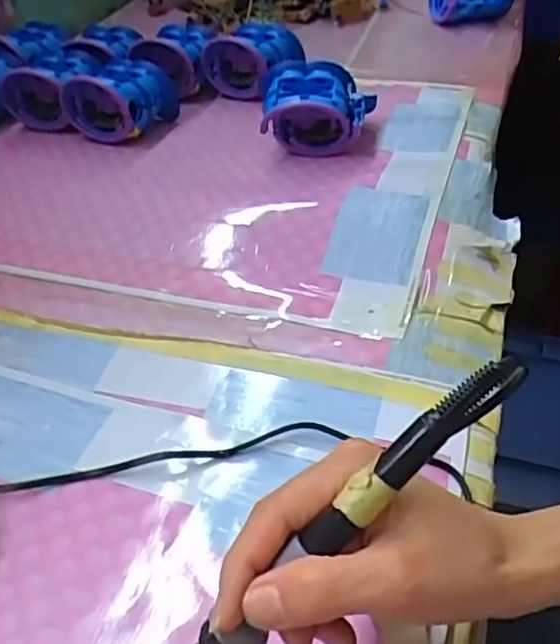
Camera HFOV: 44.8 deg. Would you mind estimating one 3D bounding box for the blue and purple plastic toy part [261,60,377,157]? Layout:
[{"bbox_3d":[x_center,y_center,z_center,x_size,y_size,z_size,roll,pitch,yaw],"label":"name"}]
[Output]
[{"bbox_3d":[0.037,-0.201,0.647,0.095,0.066,0.081,4,42,11],"label":"blue and purple plastic toy part"}]

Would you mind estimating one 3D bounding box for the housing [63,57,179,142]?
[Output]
[{"bbox_3d":[-0.161,-0.231,0.695,0.083,0.063,0.091,18,46,25],"label":"housing"}]

